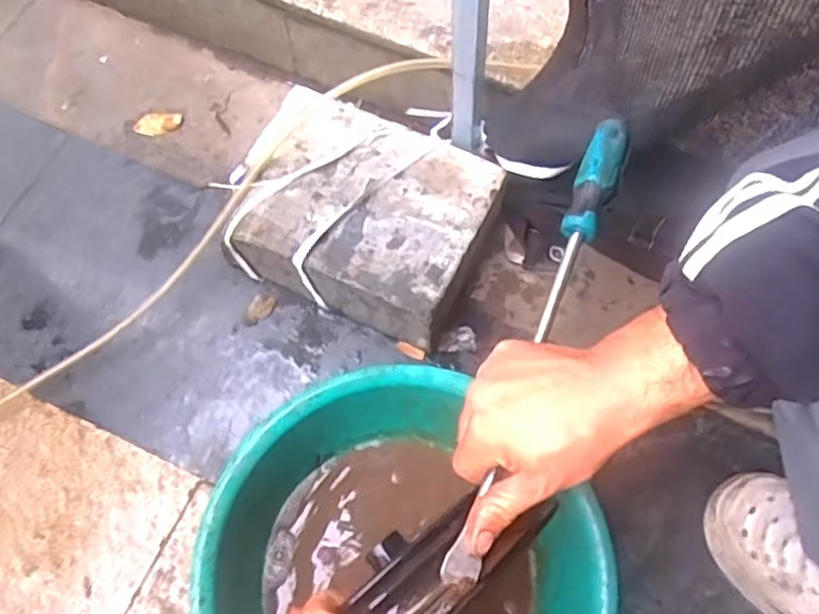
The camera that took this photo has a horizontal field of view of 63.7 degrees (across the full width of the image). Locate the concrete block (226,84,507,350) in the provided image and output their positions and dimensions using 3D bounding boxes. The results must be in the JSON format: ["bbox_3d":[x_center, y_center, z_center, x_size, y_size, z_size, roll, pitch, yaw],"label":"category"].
[{"bbox_3d":[-0.053,-0.098,0.750,0.263,0.114,0.201,24,69,8],"label":"concrete block"}]

